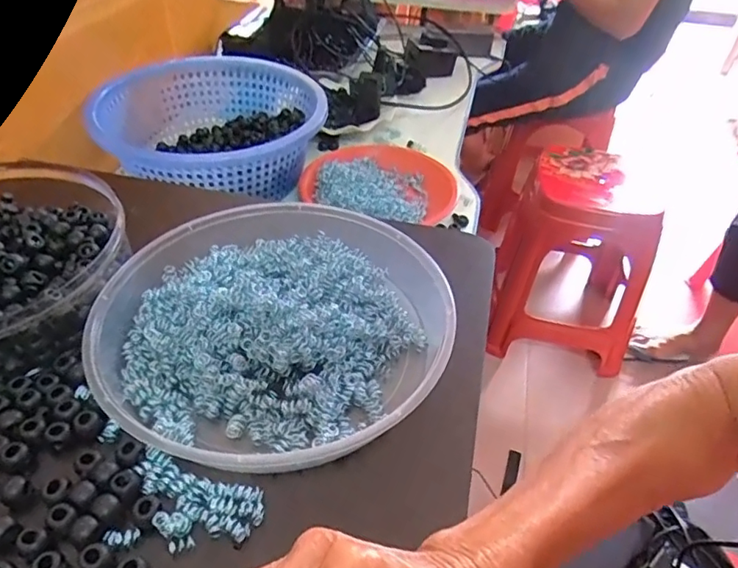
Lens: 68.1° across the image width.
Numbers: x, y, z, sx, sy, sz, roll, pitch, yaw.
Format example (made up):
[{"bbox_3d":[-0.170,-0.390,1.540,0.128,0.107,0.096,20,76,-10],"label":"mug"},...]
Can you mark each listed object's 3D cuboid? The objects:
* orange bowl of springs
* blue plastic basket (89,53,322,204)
[{"bbox_3d":[0.008,-0.130,0.699,0.183,0.034,0.165,26,47,23],"label":"orange bowl of springs"},{"bbox_3d":[-0.189,-0.197,0.695,0.264,0.093,0.268,2,43,-2],"label":"blue plastic basket"}]

